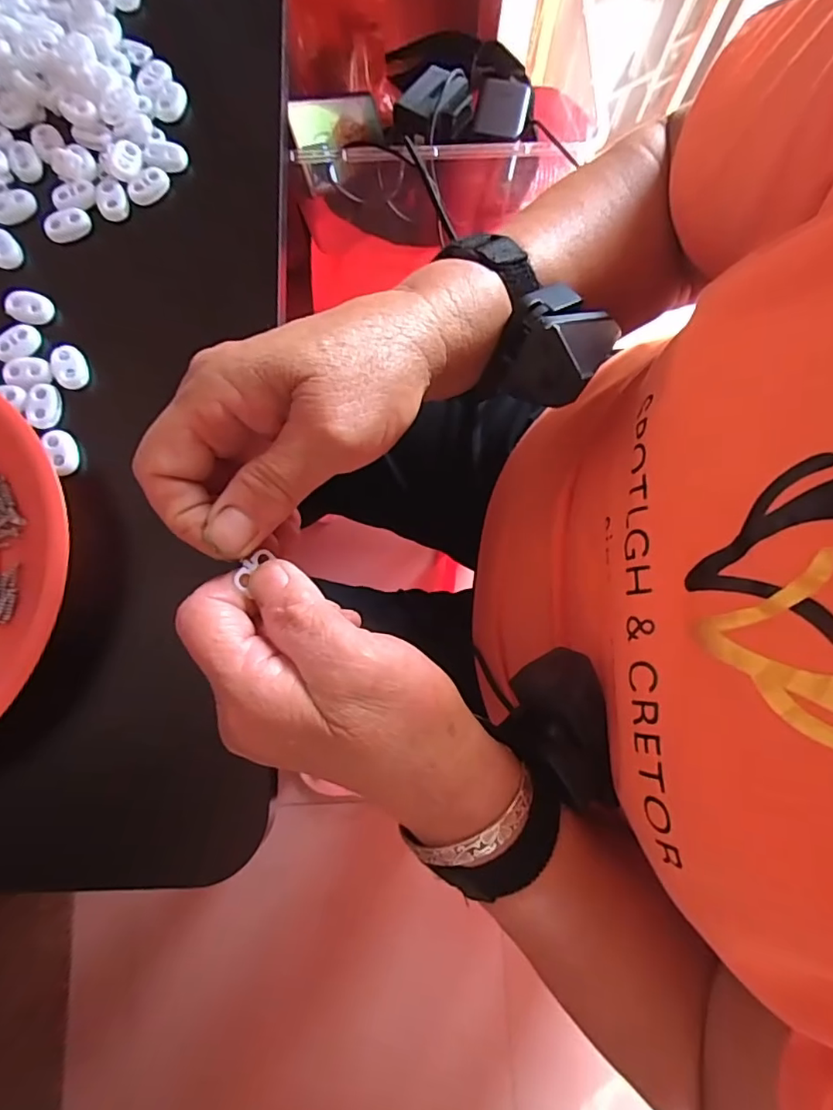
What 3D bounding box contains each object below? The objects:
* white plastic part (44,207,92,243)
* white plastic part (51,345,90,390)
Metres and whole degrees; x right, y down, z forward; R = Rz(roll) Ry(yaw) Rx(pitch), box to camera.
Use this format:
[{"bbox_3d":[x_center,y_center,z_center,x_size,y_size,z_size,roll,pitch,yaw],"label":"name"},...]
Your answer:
[{"bbox_3d":[-0.180,-0.171,0.284,0.022,0.007,0.012,-26,80,-6],"label":"white plastic part"},{"bbox_3d":[-0.171,-0.092,0.270,0.016,0.005,0.021,-21,80,-5],"label":"white plastic part"}]

